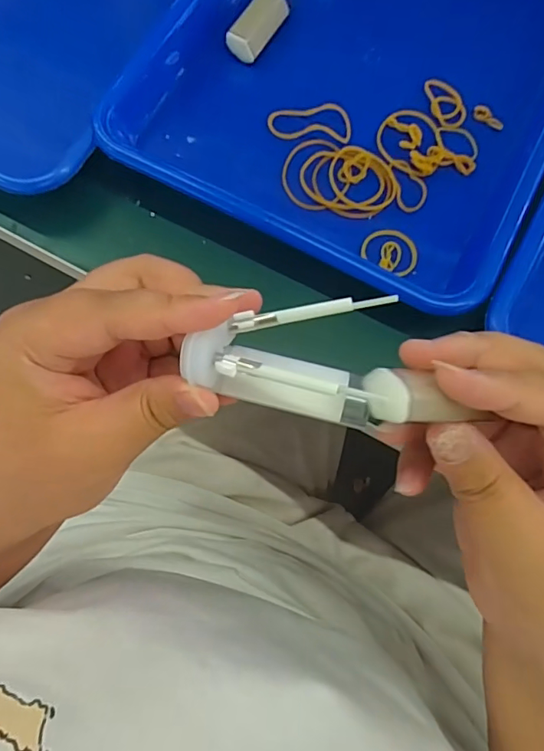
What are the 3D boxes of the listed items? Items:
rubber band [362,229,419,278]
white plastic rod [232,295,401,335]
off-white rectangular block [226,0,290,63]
[{"bbox_3d":[0.070,-0.074,0.293,0.033,0.004,0.027,21,75,5],"label":"rubber band"},{"bbox_3d":[0.015,-0.025,0.191,0.064,0.004,0.006,-10,74,5],"label":"white plastic rod"},{"bbox_3d":[-0.009,-0.228,0.323,0.023,0.012,0.050,40,81,-20],"label":"off-white rectangular block"}]

